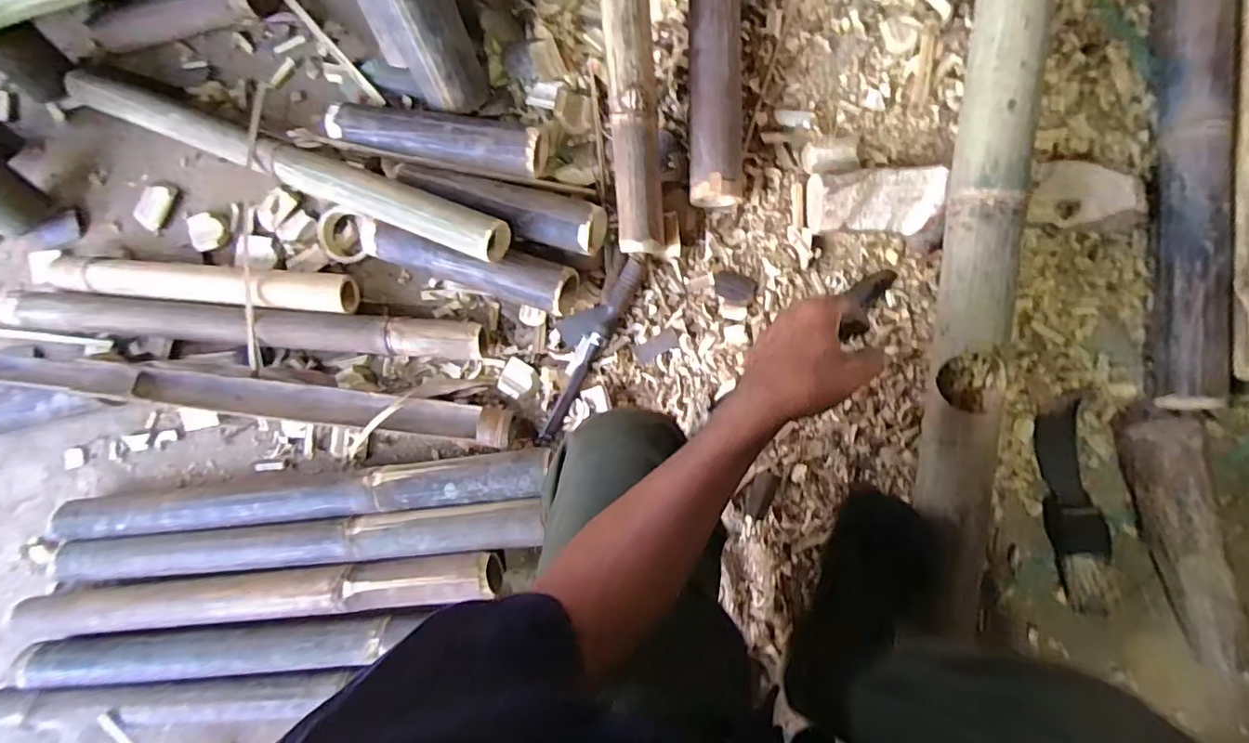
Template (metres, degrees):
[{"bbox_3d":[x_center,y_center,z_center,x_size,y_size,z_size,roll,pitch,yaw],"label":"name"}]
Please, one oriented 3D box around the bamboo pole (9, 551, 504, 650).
[{"bbox_3d":[-0.470,0.279,0.682,0.663,0.051,0.054,-8,87,5],"label":"bamboo pole"}]

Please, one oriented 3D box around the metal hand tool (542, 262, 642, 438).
[{"bbox_3d":[-0.042,-0.023,0.686,0.023,0.023,0.244,29,92,6],"label":"metal hand tool"}]

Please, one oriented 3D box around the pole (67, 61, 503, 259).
[{"bbox_3d":[-0.428,-0.262,0.686,0.627,0.054,0.056,22,90,6],"label":"pole"}]

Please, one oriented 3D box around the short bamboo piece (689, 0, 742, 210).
[{"bbox_3d":[0.105,-0.326,0.657,0.058,0.068,0.264,0,88,6],"label":"short bamboo piece"}]

